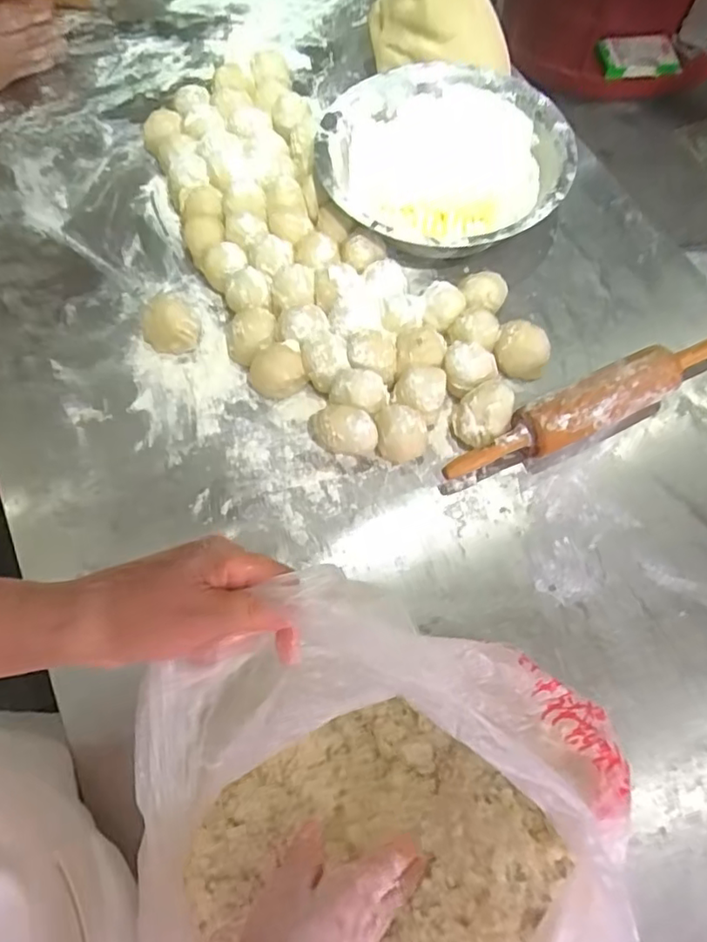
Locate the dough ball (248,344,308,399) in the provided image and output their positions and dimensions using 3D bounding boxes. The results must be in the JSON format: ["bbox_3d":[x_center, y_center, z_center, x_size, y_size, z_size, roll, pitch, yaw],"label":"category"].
[{"bbox_3d":[-0.080,-0.100,0.623,0.058,0.047,0.049,-14,67,-5],"label":"dough ball"}]

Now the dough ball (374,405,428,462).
[{"bbox_3d":[0.045,-0.034,0.591,0.044,0.057,0.052,-7,67,-2],"label":"dough ball"}]

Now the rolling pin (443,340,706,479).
[{"bbox_3d":[0.240,-0.064,0.600,0.333,0.059,0.054,-27,69,-10],"label":"rolling pin"}]

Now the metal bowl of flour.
[{"bbox_3d":[0.101,-0.342,0.708,0.270,0.088,0.269,0,66,1],"label":"metal bowl of flour"}]

